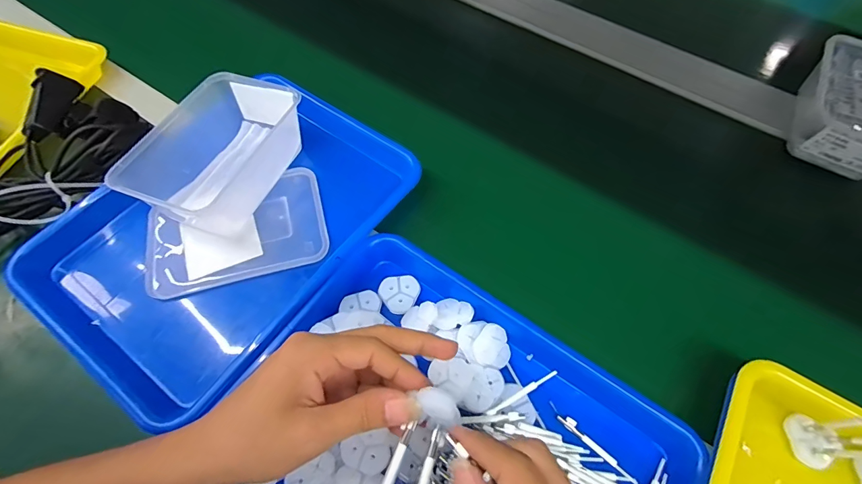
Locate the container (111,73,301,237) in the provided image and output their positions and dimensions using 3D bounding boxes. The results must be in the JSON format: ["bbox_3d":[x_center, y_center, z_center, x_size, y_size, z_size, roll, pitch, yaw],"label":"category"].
[{"bbox_3d":[-0.212,-0.094,0.404,0.108,0.060,0.175,23,64,10],"label":"container"}]

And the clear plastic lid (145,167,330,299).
[{"bbox_3d":[-0.195,-0.012,0.393,0.171,0.006,0.108,-14,63,-9],"label":"clear plastic lid"}]

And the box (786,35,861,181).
[{"bbox_3d":[0.503,-0.162,0.468,0.121,0.059,0.167,29,65,13],"label":"box"}]

